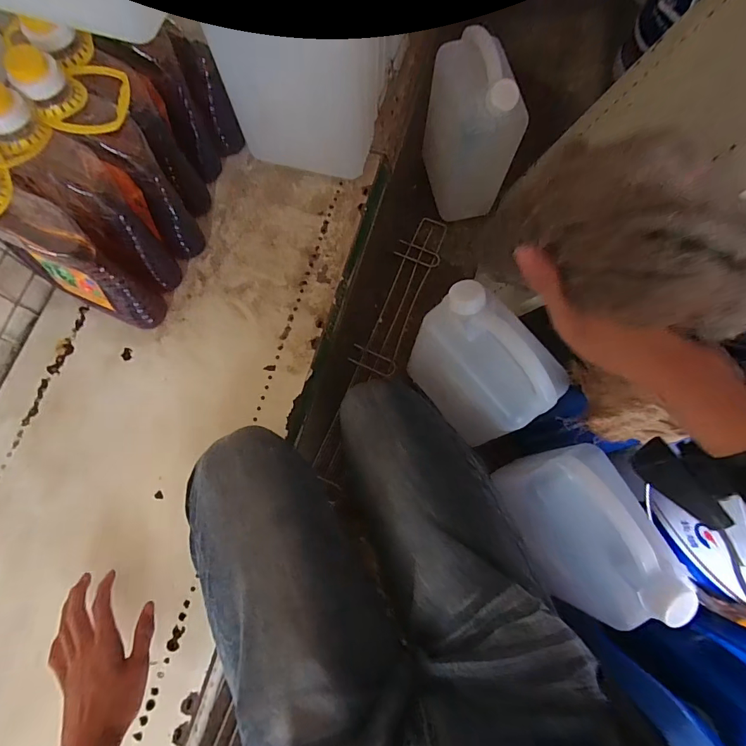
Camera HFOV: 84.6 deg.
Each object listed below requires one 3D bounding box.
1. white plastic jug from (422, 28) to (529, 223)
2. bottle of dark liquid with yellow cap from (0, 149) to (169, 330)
[{"bbox_3d":[0.173,-0.440,0.747,0.098,0.267,0.189,-14,75,-5],"label":"white plastic jug"},{"bbox_3d":[-0.359,-0.135,0.492,0.122,0.277,0.075,36,76,9],"label":"bottle of dark liquid with yellow cap"}]

